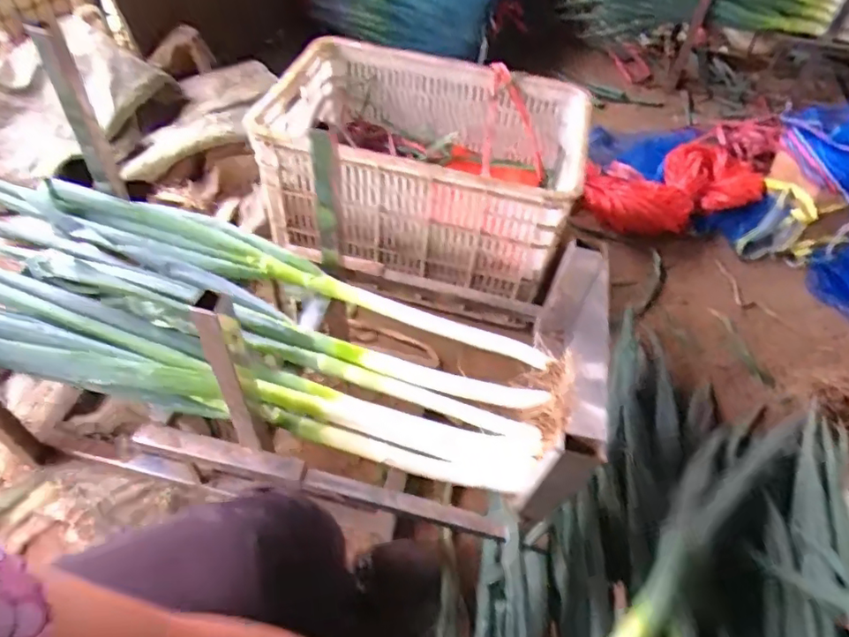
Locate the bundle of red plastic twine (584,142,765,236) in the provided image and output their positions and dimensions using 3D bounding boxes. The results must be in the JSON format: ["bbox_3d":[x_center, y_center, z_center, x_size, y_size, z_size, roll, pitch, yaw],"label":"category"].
[{"bbox_3d":[0.567,-0.304,1.267,0.397,0.089,0.227,-16,54,-18],"label":"bundle of red plastic twine"}]

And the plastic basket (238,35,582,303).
[{"bbox_3d":[-0.011,-0.281,1.006,0.561,0.224,0.386,21,52,11],"label":"plastic basket"}]

